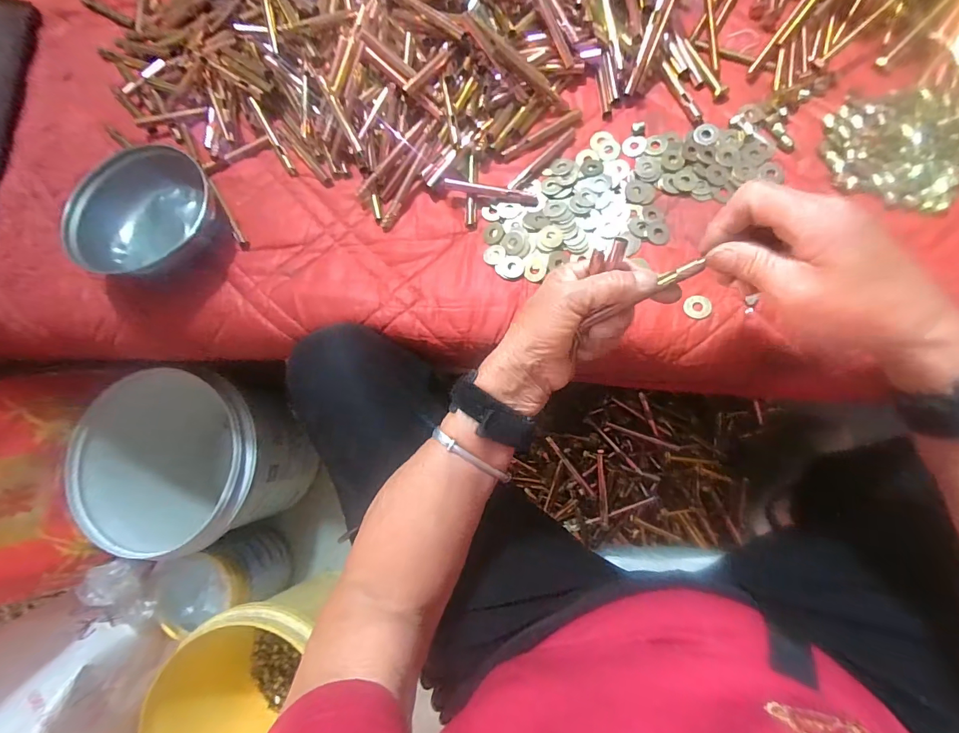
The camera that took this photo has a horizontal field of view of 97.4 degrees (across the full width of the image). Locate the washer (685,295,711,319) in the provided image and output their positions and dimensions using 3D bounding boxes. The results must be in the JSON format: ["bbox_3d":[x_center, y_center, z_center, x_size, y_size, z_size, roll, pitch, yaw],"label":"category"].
[{"bbox_3d":[0.187,-0.051,0.360,0.021,0.004,0.021,-1,79,7],"label":"washer"}]

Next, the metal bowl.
[{"bbox_3d":[-0.327,-0.147,0.412,0.127,0.072,0.122,-1,79,7],"label":"metal bowl"}]

